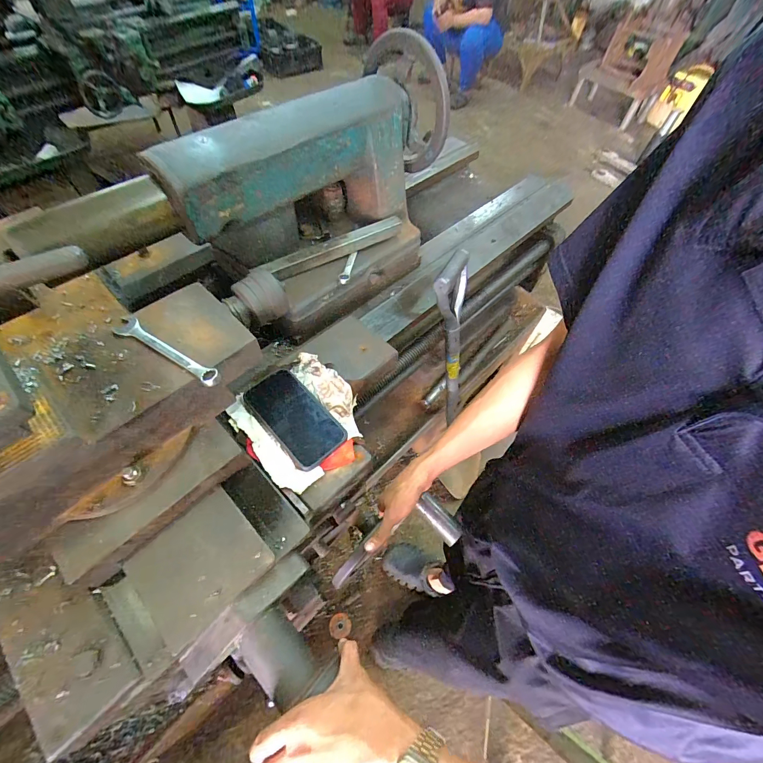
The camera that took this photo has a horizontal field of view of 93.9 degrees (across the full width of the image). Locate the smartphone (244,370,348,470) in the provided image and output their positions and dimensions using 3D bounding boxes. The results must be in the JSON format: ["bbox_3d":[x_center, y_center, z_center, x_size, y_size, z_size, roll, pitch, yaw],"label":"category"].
[{"bbox_3d":[-0.131,0.051,0.530,0.081,0.011,0.163,-37,67,-23],"label":"smartphone"}]

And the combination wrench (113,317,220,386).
[{"bbox_3d":[-0.248,-0.037,0.413,0.155,0.009,0.025,27,60,13],"label":"combination wrench"}]

